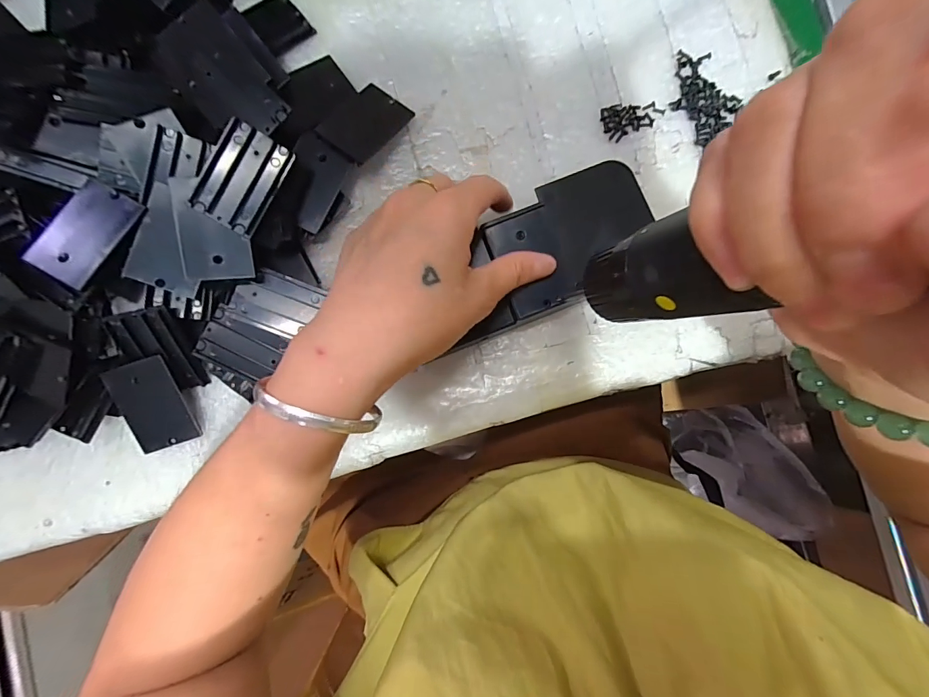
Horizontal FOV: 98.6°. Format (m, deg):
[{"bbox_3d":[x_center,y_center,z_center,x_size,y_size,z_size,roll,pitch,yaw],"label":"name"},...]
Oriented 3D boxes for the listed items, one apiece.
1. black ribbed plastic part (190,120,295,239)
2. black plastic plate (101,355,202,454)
[{"bbox_3d":[-0.124,-0.095,0.221,0.034,0.008,0.054,29,86,-2],"label":"black ribbed plastic part"},{"bbox_3d":[-0.190,0.035,0.243,0.035,0.004,0.054,-17,105,-7],"label":"black plastic plate"}]

